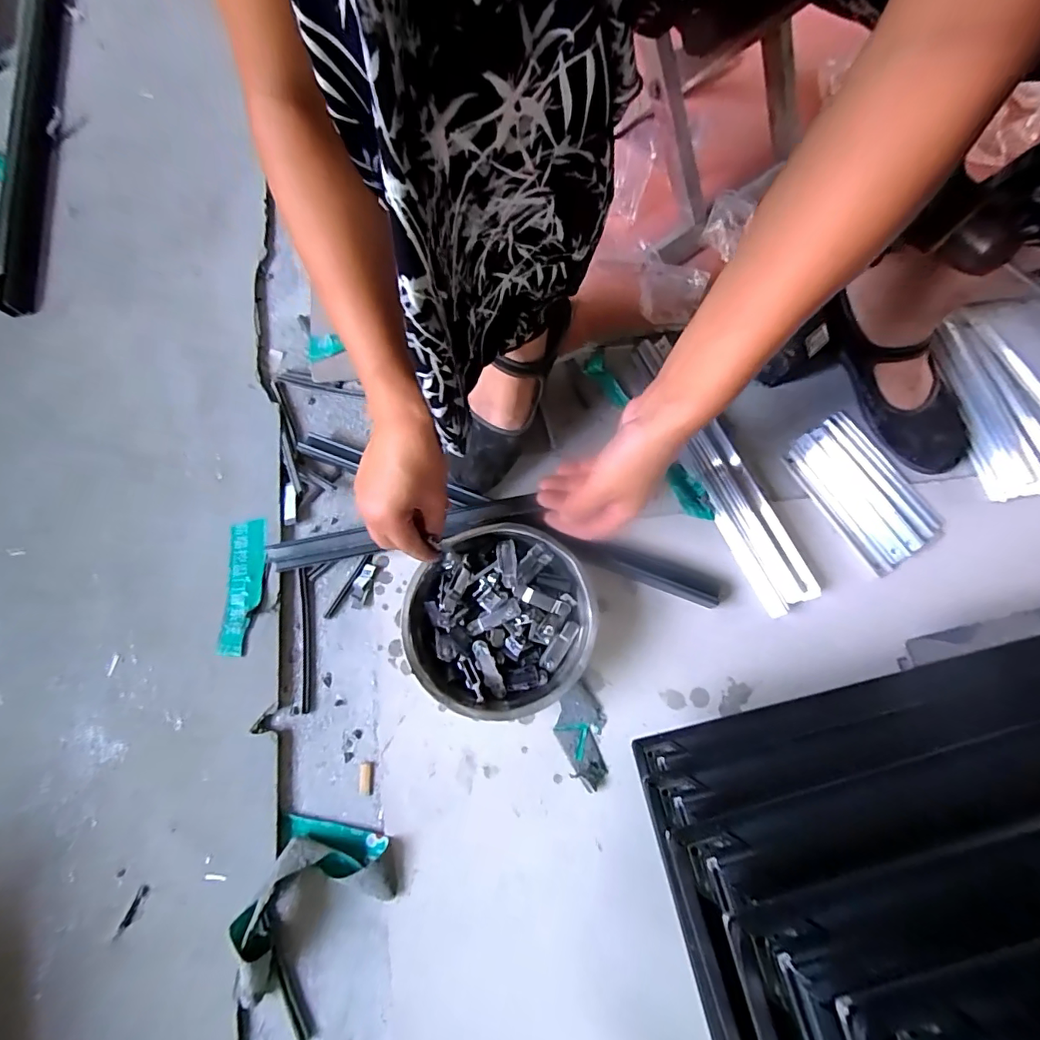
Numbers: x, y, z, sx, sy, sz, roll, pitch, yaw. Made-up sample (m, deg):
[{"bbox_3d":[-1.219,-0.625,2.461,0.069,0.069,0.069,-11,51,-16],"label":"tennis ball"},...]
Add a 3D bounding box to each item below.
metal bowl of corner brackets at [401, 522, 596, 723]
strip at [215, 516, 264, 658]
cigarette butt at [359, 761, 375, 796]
[{"bbox_3d":[-0.021,0.100,0.497,0.174,0.065,0.175,0,74,1],"label":"metal bowl of corner brackets"},{"bbox_3d":[-0.298,0.071,0.538,0.040,0.006,0.142,-3,74,0],"label":"strip"},{"bbox_3d":[-0.152,0.256,0.493,0.015,0.004,0.029,-3,74,1],"label":"cigarette butt"}]

